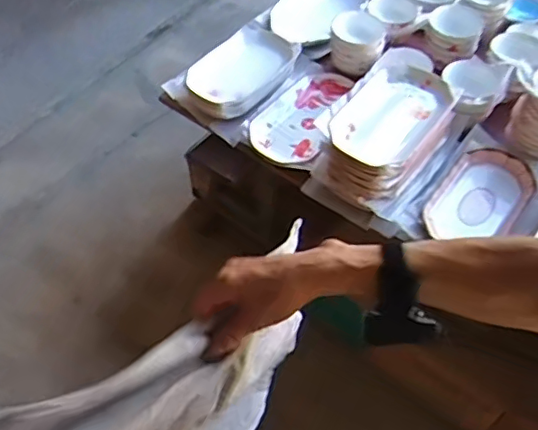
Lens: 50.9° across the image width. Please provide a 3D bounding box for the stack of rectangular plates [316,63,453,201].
[{"bbox_3d":[0.249,-0.183,1.201,0.175,0.112,0.330,33,62,21],"label":"stack of rectangular plates"}]

